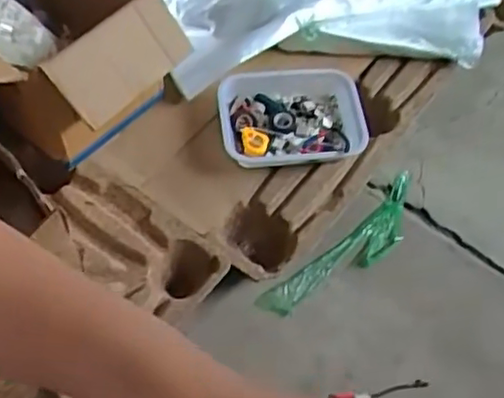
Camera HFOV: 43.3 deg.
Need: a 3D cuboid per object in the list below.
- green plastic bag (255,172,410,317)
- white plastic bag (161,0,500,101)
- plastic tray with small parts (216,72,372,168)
[{"bbox_3d":[0.237,0.120,1.500,0.494,0.029,0.114,-37,67,-23],"label":"green plastic bag"},{"bbox_3d":[0.226,-0.486,1.656,0.907,0.150,0.403,-10,59,-9],"label":"white plastic bag"},{"bbox_3d":[0.096,-0.194,1.491,0.339,0.056,0.240,-5,75,-5],"label":"plastic tray with small parts"}]

